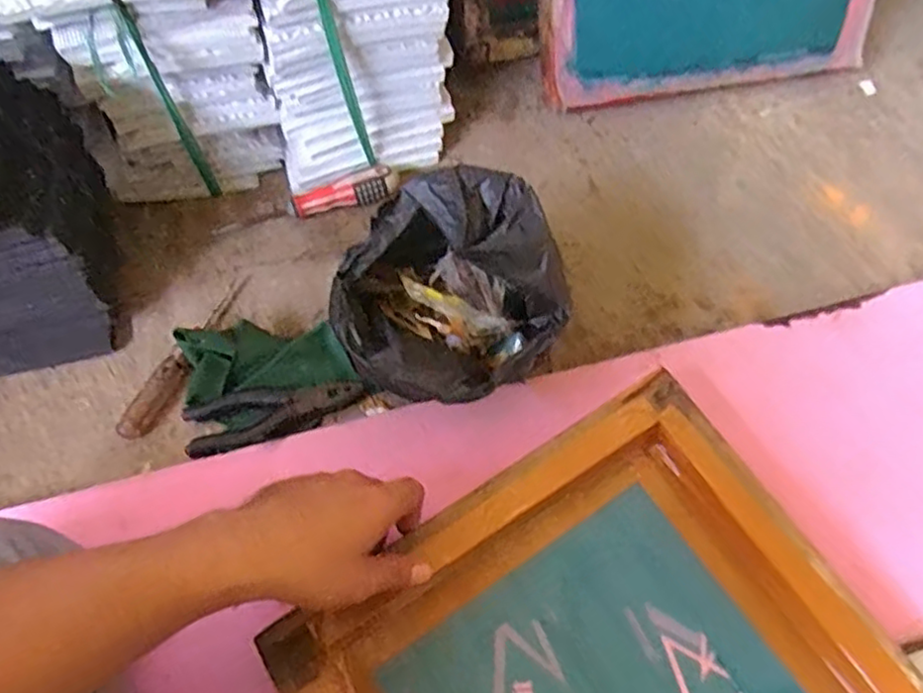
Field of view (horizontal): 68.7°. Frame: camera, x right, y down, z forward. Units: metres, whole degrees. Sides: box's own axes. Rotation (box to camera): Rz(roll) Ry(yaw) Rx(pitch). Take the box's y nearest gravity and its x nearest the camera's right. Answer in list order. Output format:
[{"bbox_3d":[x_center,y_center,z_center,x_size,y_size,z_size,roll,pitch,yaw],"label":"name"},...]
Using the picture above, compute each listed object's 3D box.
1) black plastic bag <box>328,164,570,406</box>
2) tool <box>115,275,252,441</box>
[{"bbox_3d":[-0.005,-0.036,0.533,0.168,0.133,0.155,15,65,7],"label":"black plastic bag"},{"bbox_3d":[-0.238,0.007,0.597,0.029,0.021,0.174,24,66,11],"label":"tool"}]

